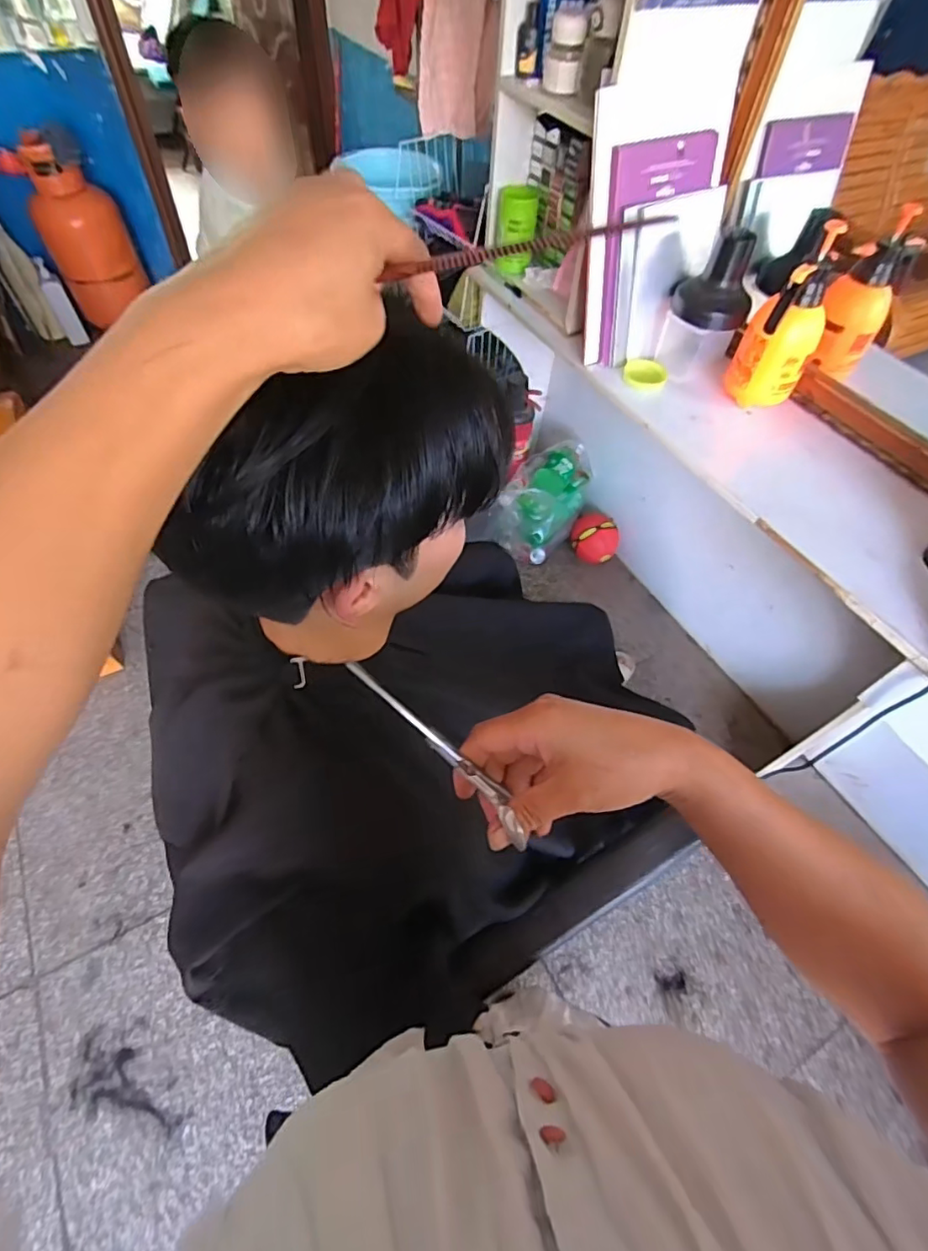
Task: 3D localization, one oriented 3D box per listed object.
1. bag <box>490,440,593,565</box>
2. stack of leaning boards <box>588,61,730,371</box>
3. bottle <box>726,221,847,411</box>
[{"bbox_3d":[0.270,-0.424,1.838,0.233,0.264,0.339,28,58,15],"label":"bag"},{"bbox_3d":[0.397,-0.789,1.115,0.303,0.450,0.056,-21,41,-14],"label":"stack of leaning boards"},{"bbox_3d":[0.604,-0.554,1.050,0.133,0.298,0.120,31,59,17],"label":"bottle"}]

